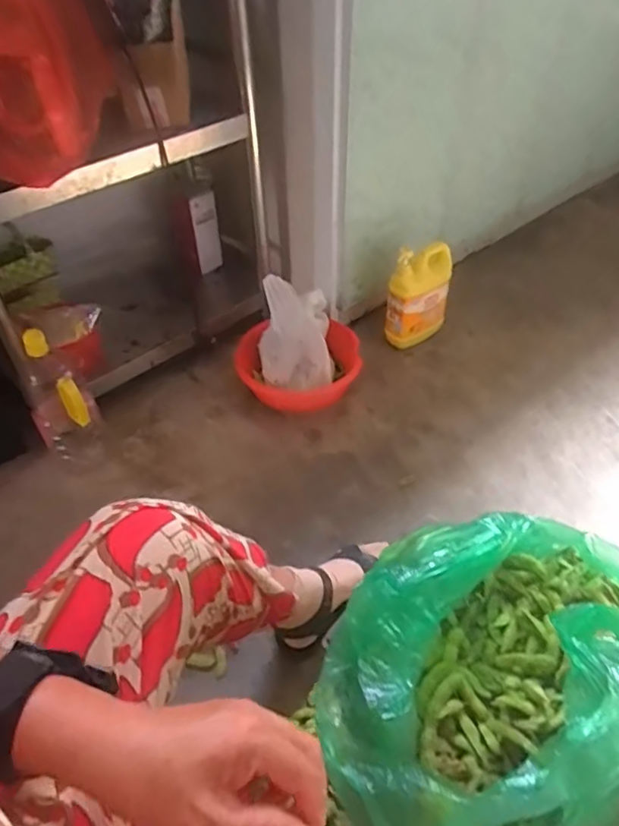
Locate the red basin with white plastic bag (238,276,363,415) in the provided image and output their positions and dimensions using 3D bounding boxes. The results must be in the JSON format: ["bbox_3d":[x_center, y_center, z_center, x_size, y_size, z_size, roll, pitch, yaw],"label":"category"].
[{"bbox_3d":[-0.018,-0.157,1.200,0.242,0.276,0.213,-5,48,-2],"label":"red basin with white plastic bag"}]

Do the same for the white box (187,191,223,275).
[{"bbox_3d":[-0.238,-0.415,1.362,0.058,0.175,0.041,-12,48,-8],"label":"white box"}]

